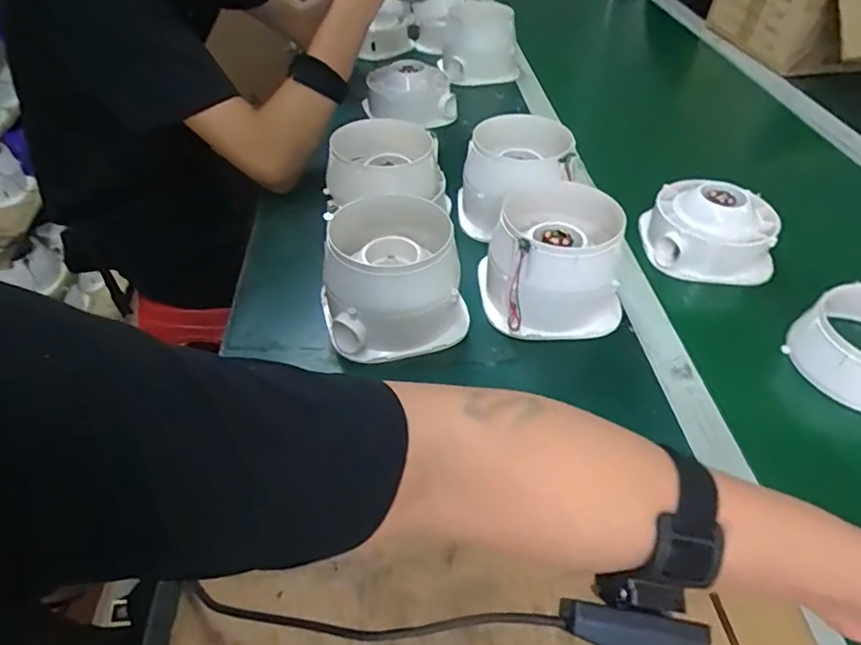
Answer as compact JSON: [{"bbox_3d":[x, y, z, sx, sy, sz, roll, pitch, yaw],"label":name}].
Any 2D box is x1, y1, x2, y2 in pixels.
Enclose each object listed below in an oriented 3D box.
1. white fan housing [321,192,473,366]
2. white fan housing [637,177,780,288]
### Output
[{"bbox_3d":[-0.034,-0.044,0.518,0.128,0.091,0.121,-6,45,-6],"label":"white fan housing"},{"bbox_3d":[0.318,-0.109,0.624,0.132,0.074,0.102,9,46,9],"label":"white fan housing"}]

